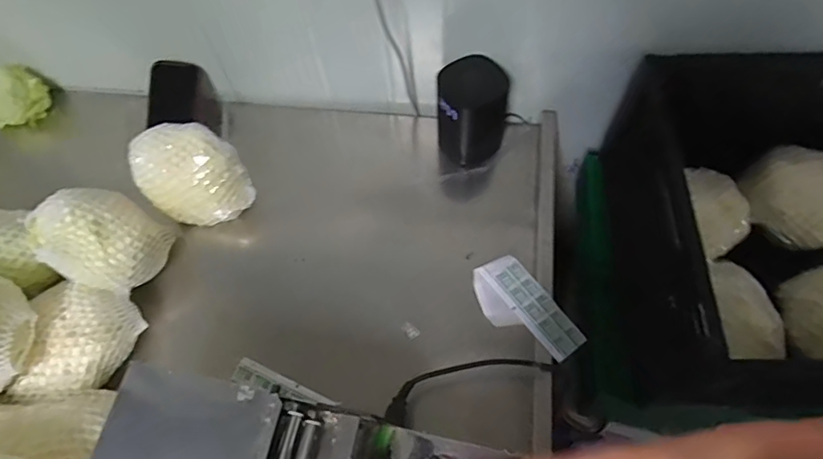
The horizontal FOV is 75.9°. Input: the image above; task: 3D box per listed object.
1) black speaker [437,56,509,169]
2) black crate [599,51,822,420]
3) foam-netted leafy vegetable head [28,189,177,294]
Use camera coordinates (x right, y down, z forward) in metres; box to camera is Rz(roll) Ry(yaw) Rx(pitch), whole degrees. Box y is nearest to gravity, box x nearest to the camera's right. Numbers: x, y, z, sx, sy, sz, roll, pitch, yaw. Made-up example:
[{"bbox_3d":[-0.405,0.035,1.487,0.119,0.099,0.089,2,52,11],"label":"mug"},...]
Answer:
[{"bbox_3d":[0.094,-0.187,0.816,0.101,0.159,0.107,-1,63,2],"label":"black speaker"},{"bbox_3d":[0.629,-0.009,0.685,0.693,0.215,0.433,-4,63,1],"label":"black crate"},{"bbox_3d":[-0.432,0.012,0.738,0.138,0.129,0.135,-1,63,2],"label":"foam-netted leafy vegetable head"}]

